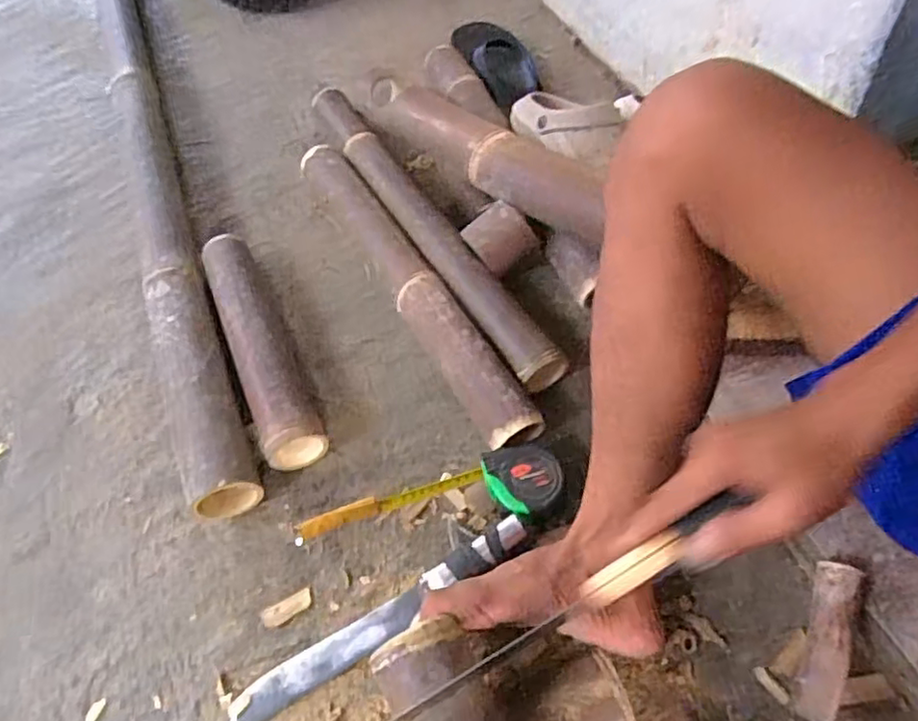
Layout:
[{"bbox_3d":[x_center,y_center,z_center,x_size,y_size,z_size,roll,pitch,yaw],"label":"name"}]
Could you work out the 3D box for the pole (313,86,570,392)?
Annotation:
[{"bbox_3d":[-0.051,-0.188,0.860,0.065,0.068,0.608,-30,62,-13],"label":"pole"}]

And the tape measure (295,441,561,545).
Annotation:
[{"bbox_3d":[-0.031,0.150,0.663,0.273,0.060,0.073,-12,57,0],"label":"tape measure"}]

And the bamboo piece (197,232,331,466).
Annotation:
[{"bbox_3d":[-0.251,-0.024,0.798,0.072,0.076,0.352,-26,59,-9],"label":"bamboo piece"}]

